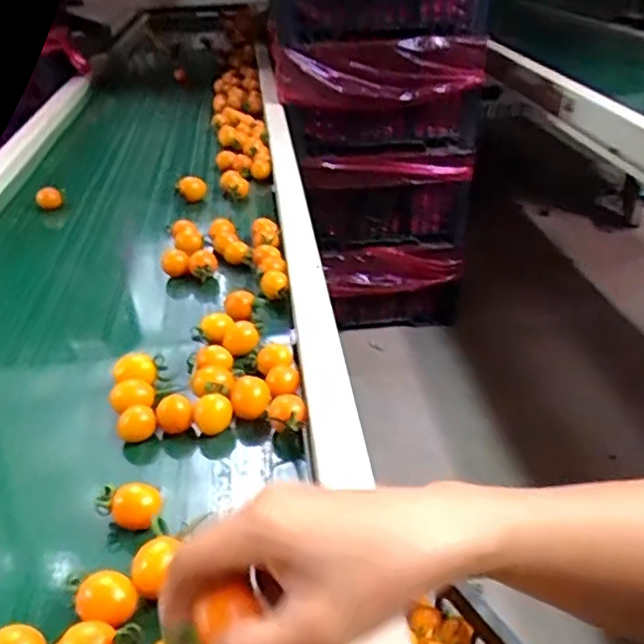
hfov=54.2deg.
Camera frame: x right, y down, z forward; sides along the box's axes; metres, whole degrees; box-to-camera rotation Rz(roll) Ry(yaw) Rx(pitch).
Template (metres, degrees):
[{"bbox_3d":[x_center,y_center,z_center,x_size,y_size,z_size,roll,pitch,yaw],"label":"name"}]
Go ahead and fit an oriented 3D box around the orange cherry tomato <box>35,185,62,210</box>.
[{"bbox_3d":[-0.369,-0.165,0.853,0.032,0.032,0.034,-15,35,-19],"label":"orange cherry tomato"}]

